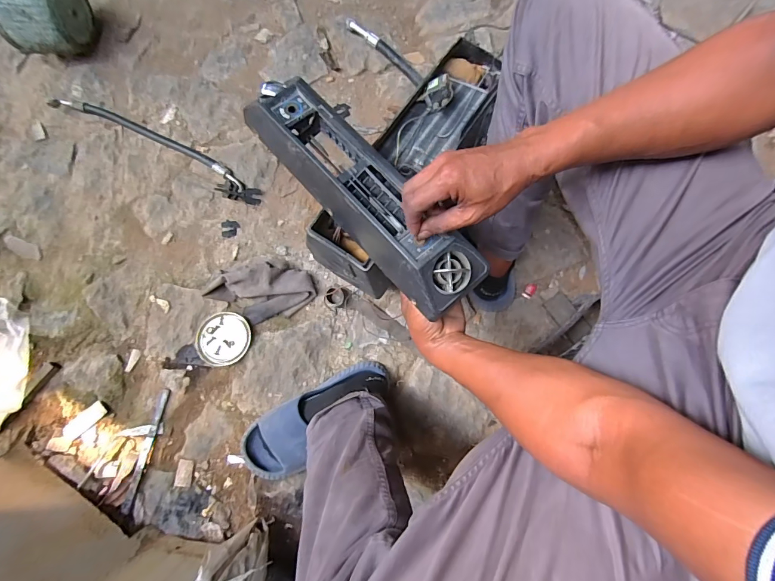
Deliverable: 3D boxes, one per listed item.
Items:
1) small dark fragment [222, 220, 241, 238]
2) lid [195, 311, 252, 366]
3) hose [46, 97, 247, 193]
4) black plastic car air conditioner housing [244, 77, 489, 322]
[{"bbox_3d":[-0.347,-0.136,0.851,0.041,0.004,0.041,6,77,0],"label":"small dark fragment"},{"bbox_3d":[-0.331,0.096,0.778,0.107,0.020,0.103,0,77,-1],"label":"lid"},{"bbox_3d":[-0.544,-0.347,0.883,0.498,0.031,0.053,24,78,5],"label":"hose"},{"bbox_3d":[-0.032,-0.128,0.485,0.092,0.059,0.361,-41,79,-9],"label":"black plastic car air conditioner housing"}]

